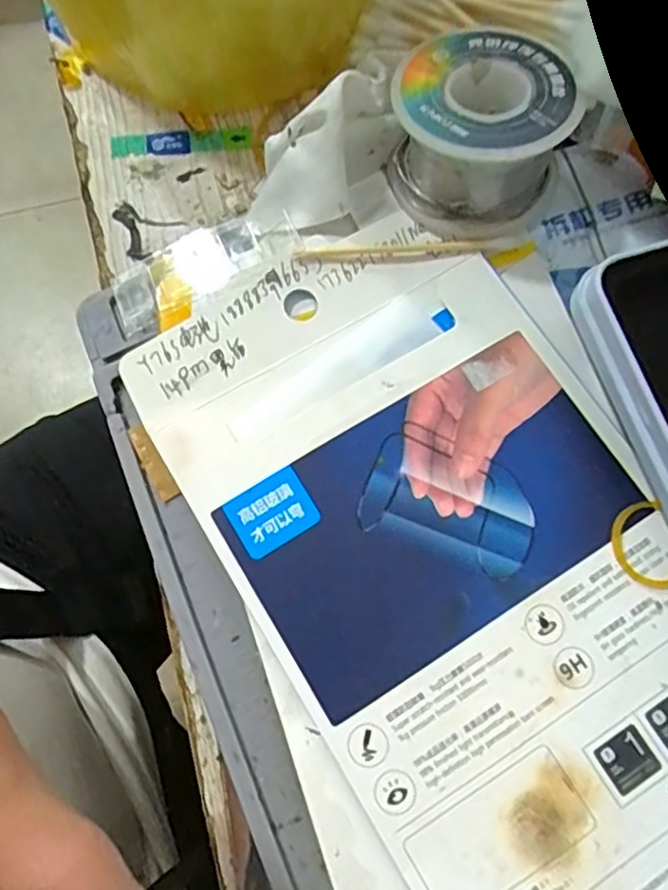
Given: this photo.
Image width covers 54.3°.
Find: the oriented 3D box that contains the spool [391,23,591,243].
[{"bbox_3d":[0.044,-0.095,0.195,0.052,0.030,0.055,0,76,-1],"label":"spool"}]

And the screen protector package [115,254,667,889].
[{"bbox_3d":[0.043,0.043,0.174,0.110,0.008,0.220,-31,78,-9],"label":"screen protector package"}]

